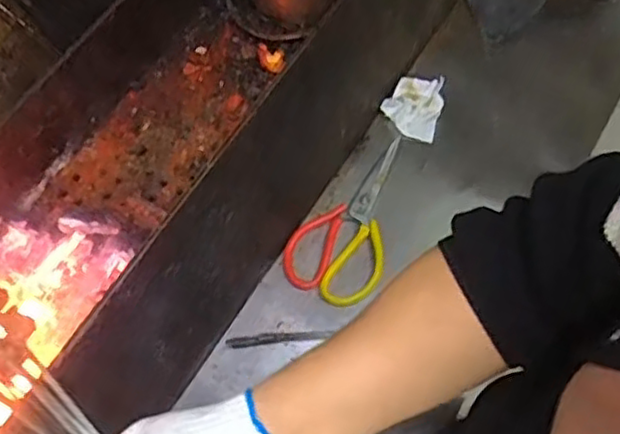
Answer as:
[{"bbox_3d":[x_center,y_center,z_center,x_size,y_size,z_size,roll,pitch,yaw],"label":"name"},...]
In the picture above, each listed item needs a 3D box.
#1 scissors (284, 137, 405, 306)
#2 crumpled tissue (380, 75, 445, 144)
[{"bbox_3d":[0.054,-0.003,0.810,0.111,0.021,0.219,21,66,14],"label":"scissors"},{"bbox_3d":[0.130,-0.140,0.858,0.072,0.024,0.081,17,66,12],"label":"crumpled tissue"}]

